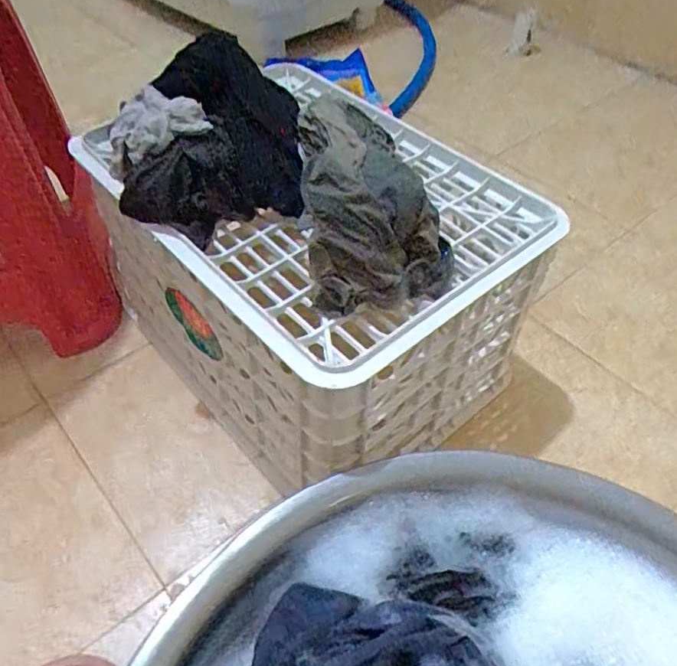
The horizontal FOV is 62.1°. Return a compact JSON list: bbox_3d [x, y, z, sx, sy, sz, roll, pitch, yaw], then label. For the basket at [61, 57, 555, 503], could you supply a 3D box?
[{"bbox_3d":[-0.030,-0.071,0.685,0.348,0.266,0.448,-29,56,-25],"label":"basket"}]

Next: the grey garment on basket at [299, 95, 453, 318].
[{"bbox_3d":[0.023,-0.151,0.528,0.124,0.097,0.272,-6,49,-6],"label":"grey garment on basket"}]

